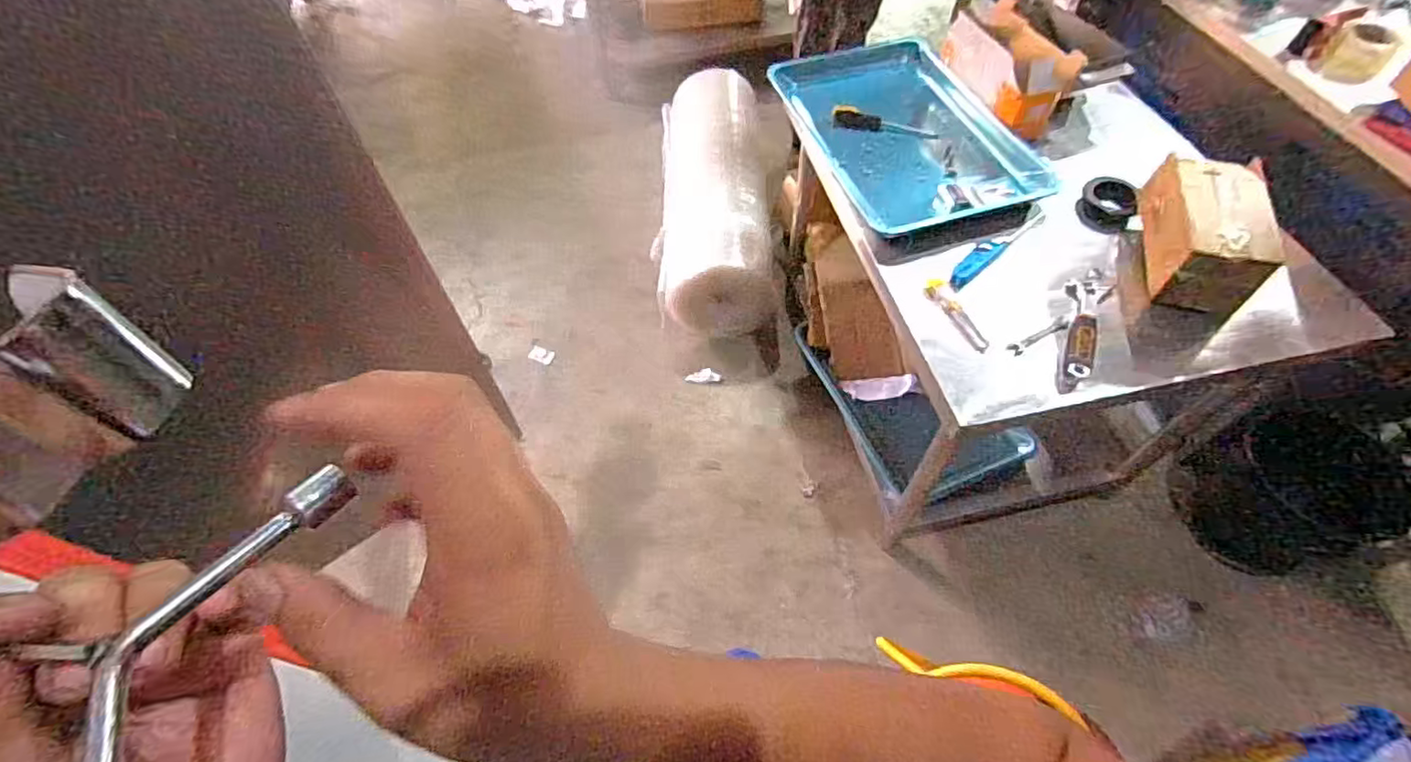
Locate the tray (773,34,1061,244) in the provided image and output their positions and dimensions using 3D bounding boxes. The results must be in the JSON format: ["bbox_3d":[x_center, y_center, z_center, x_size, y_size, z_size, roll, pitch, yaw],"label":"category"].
[{"bbox_3d":[0.405,-0.523,1.288,0.377,0.054,0.593,-17,57,-9],"label":"tray"}]

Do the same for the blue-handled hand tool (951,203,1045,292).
[{"bbox_3d":[0.524,-0.245,1.096,0.261,0.024,0.037,-38,62,-21],"label":"blue-handled hand tool"}]

